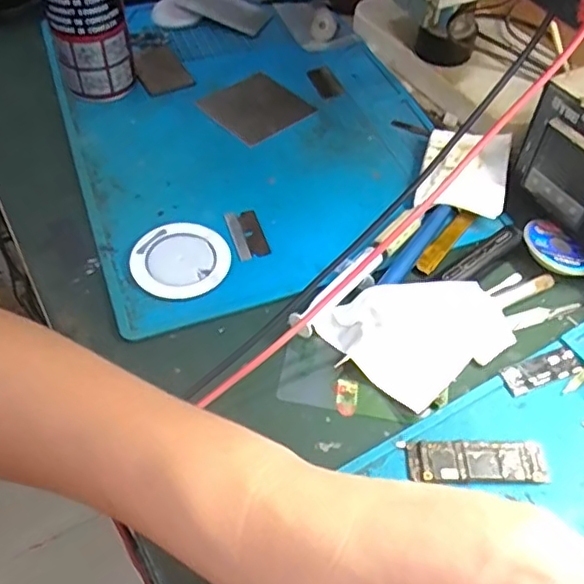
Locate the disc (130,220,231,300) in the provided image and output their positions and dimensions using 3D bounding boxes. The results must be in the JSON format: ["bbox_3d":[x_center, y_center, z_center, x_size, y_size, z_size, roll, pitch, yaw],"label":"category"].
[{"bbox_3d":[-0.064,-0.019,0.354,0.054,0.007,0.052,1,52,-1],"label":"disc"}]

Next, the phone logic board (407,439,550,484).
[{"bbox_3d":[0.086,0.079,0.285,0.063,0.004,0.020,1,59,-1],"label":"phone logic board"}]

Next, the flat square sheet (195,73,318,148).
[{"bbox_3d":[-0.028,-0.138,0.455,0.065,0.004,0.064,-35,61,-26],"label":"flat square sheet"}]

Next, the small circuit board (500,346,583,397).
[{"bbox_3d":[0.130,0.041,0.317,0.042,0.004,0.016,-17,54,-14],"label":"small circuit board"}]

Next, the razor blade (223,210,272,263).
[{"bbox_3d":[-0.027,-0.035,0.372,0.021,0.004,0.039,-8,52,-21],"label":"razor blade"}]

